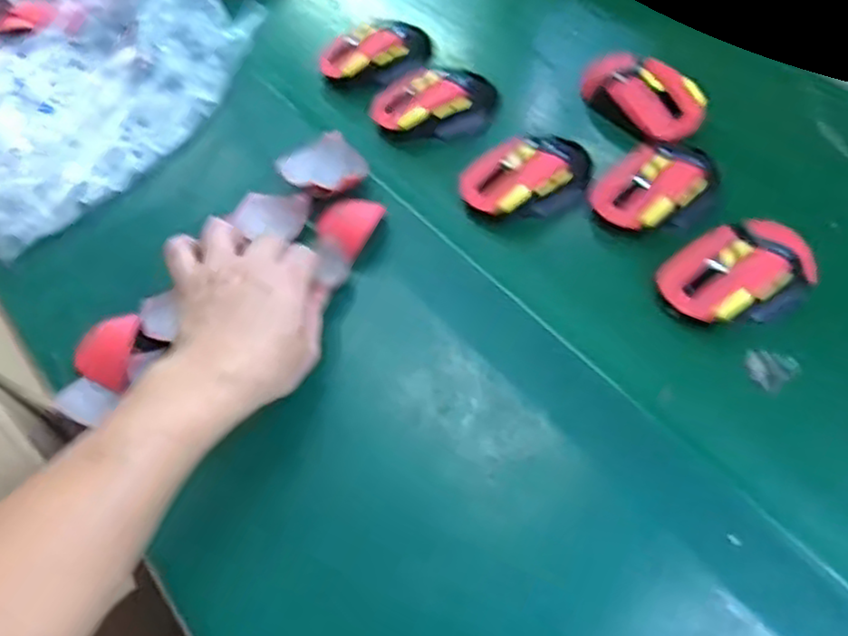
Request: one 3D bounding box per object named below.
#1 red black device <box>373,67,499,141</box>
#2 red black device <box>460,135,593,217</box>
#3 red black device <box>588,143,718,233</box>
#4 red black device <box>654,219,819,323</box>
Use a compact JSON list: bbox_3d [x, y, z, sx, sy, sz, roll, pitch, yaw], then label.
[{"bbox_3d":[0.011,-0.195,0.653,0.111,0.040,0.059,-7,55,-1],"label":"red black device"},{"bbox_3d":[0.091,-0.122,0.593,0.120,0.035,0.058,-27,58,-14],"label":"red black device"},{"bbox_3d":[0.186,-0.105,0.570,0.078,0.033,0.090,35,64,25],"label":"red black device"},{"bbox_3d":[0.224,-0.034,0.518,0.110,0.038,0.079,-23,57,-12],"label":"red black device"}]

